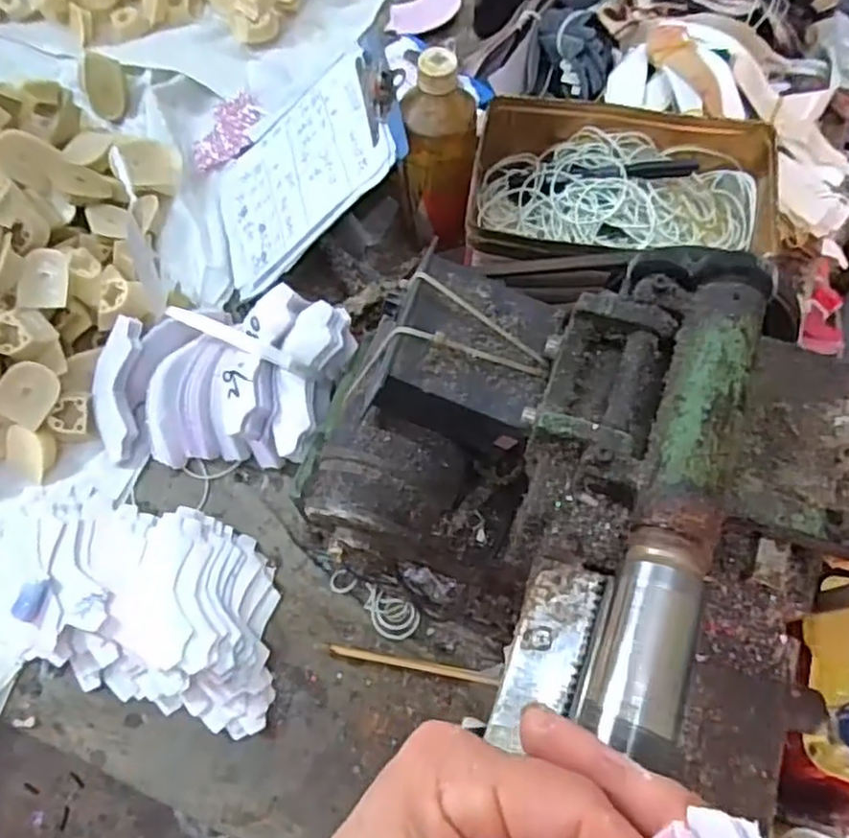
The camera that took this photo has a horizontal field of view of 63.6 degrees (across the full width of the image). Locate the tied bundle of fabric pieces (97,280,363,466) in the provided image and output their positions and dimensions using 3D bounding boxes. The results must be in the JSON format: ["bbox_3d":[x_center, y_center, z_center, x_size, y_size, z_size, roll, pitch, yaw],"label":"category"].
[{"bbox_3d":[-0.170,-0.031,0.555,0.218,0.089,0.124,5,67,2],"label":"tied bundle of fabric pieces"}]

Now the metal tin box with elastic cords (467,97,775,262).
[{"bbox_3d":[0.157,-0.181,0.555,0.239,0.073,0.161,1,67,1],"label":"metal tin box with elastic cords"}]

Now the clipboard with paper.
[{"bbox_3d":[-0.107,-0.222,0.609,0.220,0.015,0.149,-29,64,32],"label":"clipboard with paper"}]

